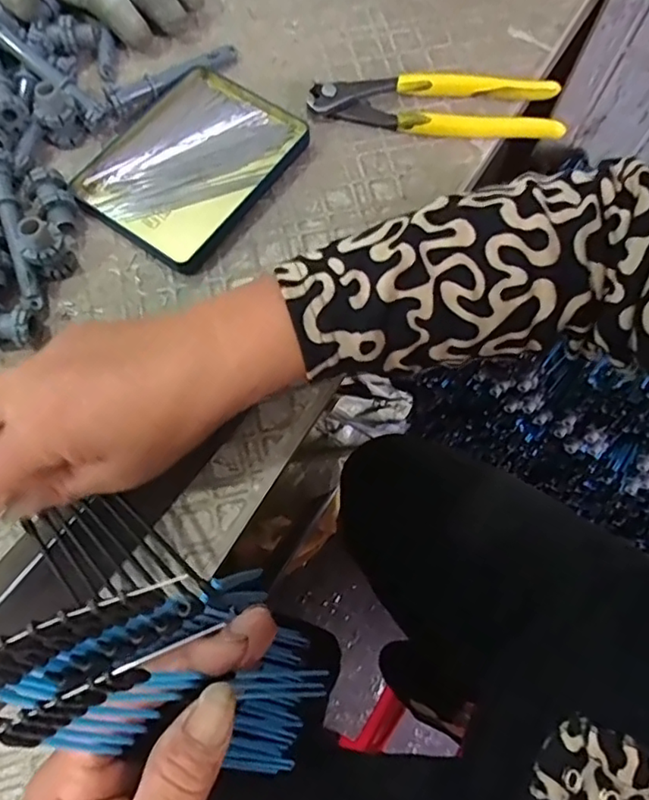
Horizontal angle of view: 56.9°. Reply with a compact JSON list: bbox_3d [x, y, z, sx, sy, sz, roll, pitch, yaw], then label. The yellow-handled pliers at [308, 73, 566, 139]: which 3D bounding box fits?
[{"bbox_3d":[0.073,-0.196,0.396,0.162,0.018,0.042,3,70,-1],"label":"yellow-handled pliers"}]

